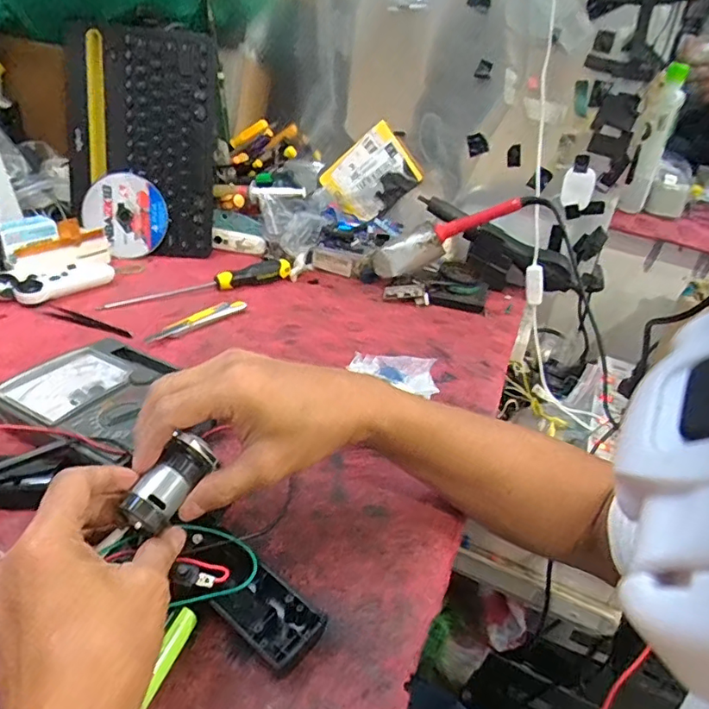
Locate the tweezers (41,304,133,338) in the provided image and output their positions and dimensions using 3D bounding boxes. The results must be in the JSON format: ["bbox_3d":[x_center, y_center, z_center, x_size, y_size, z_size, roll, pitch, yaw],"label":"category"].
[{"bbox_3d":[-0.297,-0.037,0.602,0.118,0.007,0.022,17,31,17],"label":"tweezers"}]

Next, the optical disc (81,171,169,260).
[{"bbox_3d":[-0.321,-0.199,0.765,0.115,0.105,0.007,47,6,-5],"label":"optical disc"}]

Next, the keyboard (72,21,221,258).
[{"bbox_3d":[-0.292,-0.296,0.758,0.187,0.291,0.029,6,16,-5],"label":"keyboard"}]

